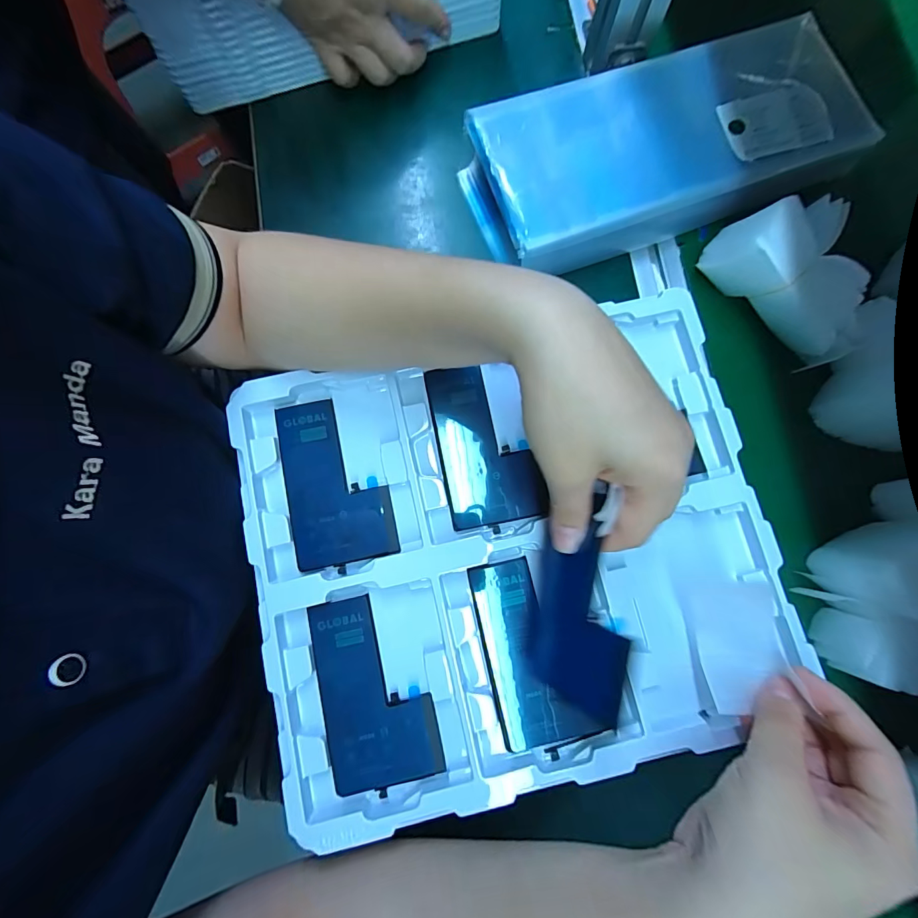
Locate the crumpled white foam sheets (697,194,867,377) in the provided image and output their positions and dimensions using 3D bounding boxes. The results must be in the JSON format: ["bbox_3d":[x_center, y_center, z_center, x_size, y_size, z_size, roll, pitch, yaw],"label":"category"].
[{"bbox_3d":[0.249,-0.137,0.304,0.070,0.057,0.121,-44,84,-8],"label":"crumpled white foam sheets"}]

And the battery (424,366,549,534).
[{"bbox_3d":[0.016,-0.010,0.281,0.060,0.008,0.108,-12,81,-4],"label":"battery"}]

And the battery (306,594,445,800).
[{"bbox_3d":[-0.052,0.140,0.256,0.063,0.005,0.109,-13,81,-4],"label":"battery"}]

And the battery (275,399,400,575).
[{"bbox_3d":[-0.081,0.014,0.276,0.064,0.004,0.108,-12,81,-4],"label":"battery"}]

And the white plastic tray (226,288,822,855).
[{"bbox_3d":[0.032,0.055,0.265,0.315,0.021,0.272,-14,80,-2],"label":"white plastic tray"}]

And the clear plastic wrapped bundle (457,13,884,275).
[{"bbox_3d":[0.159,-0.248,0.336,0.303,0.040,0.131,-19,81,-5],"label":"clear plastic wrapped bundle"}]

